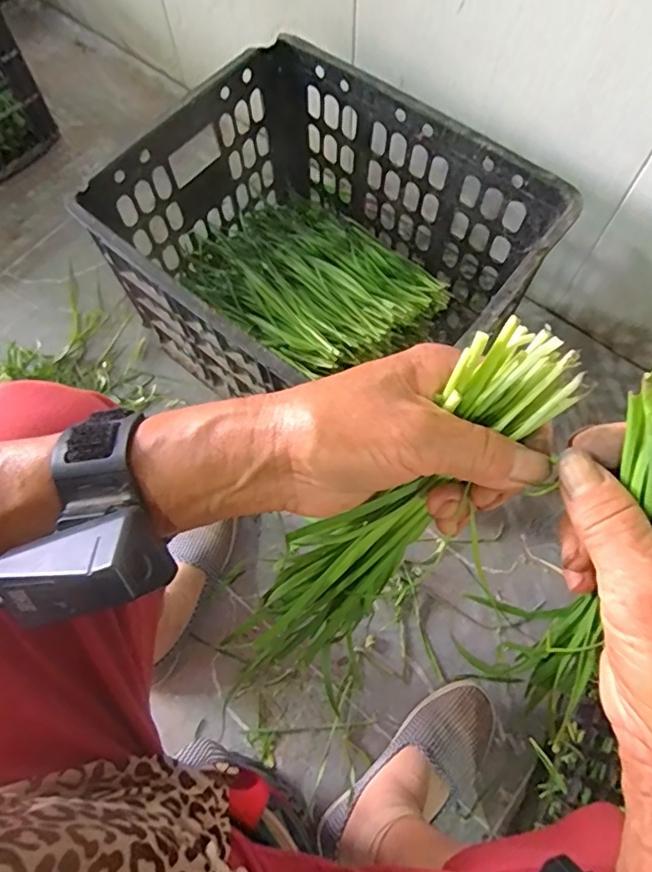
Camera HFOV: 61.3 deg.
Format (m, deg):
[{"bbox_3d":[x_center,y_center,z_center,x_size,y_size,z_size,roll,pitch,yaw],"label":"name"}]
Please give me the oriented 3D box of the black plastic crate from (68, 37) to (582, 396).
[{"bbox_3d":[-0.004,-0.214,0.693,0.446,0.249,0.373,38,73,18],"label":"black plastic crate"}]

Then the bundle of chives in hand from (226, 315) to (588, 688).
[{"bbox_3d":[0.028,0.037,0.251,0.042,0.044,0.206,47,117,20],"label":"bundle of chives in hand"}]

